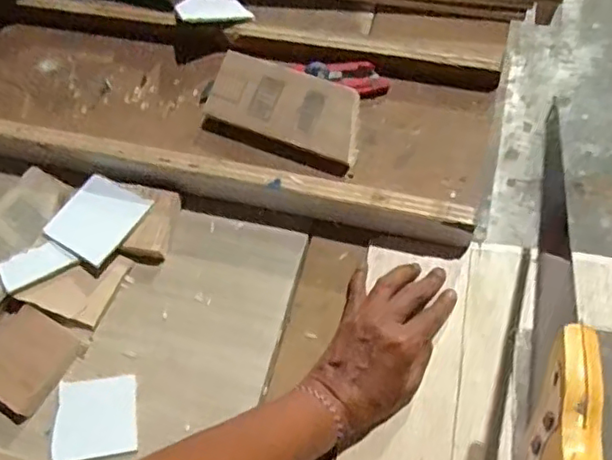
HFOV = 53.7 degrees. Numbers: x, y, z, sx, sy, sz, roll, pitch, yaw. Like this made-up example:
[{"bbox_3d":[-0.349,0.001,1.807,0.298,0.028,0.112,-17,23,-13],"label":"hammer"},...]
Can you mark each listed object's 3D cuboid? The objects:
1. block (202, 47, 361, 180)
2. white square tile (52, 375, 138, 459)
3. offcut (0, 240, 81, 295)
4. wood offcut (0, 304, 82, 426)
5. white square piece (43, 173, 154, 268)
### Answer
[{"bbox_3d":[-0.019,-0.100,0.513,0.136,0.014,0.072,20,98,13],"label":"block"},{"bbox_3d":[-0.158,0.142,0.455,0.062,0.004,0.059,-9,66,3],"label":"white square tile"},{"bbox_3d":[-0.219,0.028,0.492,0.055,0.012,0.027,-31,67,-7],"label":"offcut"},{"bbox_3d":[-0.221,0.103,0.472,0.062,0.013,0.073,30,73,17],"label":"wood offcut"},{"bbox_3d":[-0.174,-0.010,0.505,0.063,0.005,0.068,29,73,17],"label":"white square piece"}]

